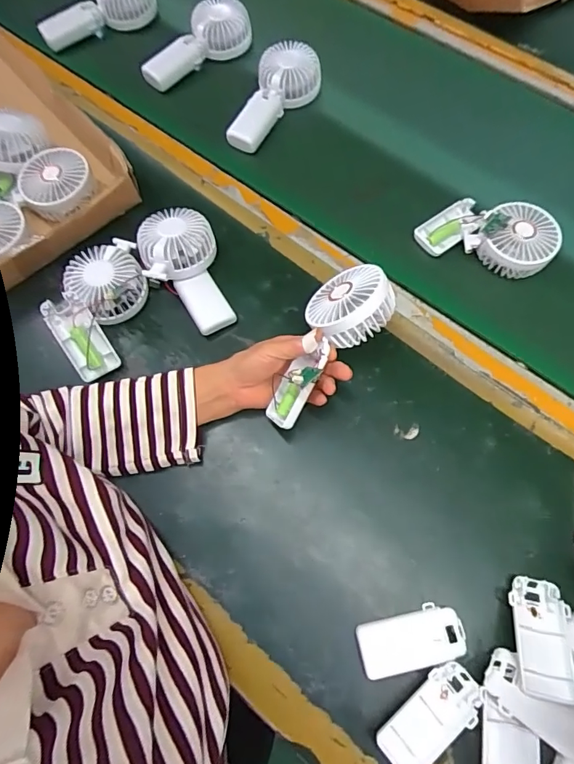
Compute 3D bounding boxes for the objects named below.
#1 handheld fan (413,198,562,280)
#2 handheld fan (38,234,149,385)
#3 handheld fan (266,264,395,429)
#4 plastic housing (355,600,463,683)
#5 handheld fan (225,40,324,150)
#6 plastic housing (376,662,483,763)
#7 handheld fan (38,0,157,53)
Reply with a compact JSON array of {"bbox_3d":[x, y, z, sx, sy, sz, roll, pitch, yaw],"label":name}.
[{"bbox_3d":[0.242,-0.183,0.553,0.149,0.059,0.087,23,70,8],"label":"handheld fan"},{"bbox_3d":[-0.213,-0.090,0.517,0.085,0.054,0.169,15,69,5],"label":"handheld fan"},{"bbox_3d":[0.033,-0.038,0.443,0.076,0.068,0.181,35,93,12],"label":"handheld fan"},{"bbox_3d":[0.111,0.232,0.409,0.092,0.018,0.045,-15,70,-7],"label":"plastic housing"},{"bbox_3d":[-0.019,-0.383,0.629,0.088,0.057,0.172,23,70,8],"label":"handheld fan"},{"bbox_3d":[0.123,0.286,0.389,0.094,0.020,0.047,-36,73,-14],"label":"plastic housing"},{"bbox_3d":[-0.291,-0.568,0.699,0.175,0.042,0.072,-29,72,-11],"label":"handheld fan"}]

